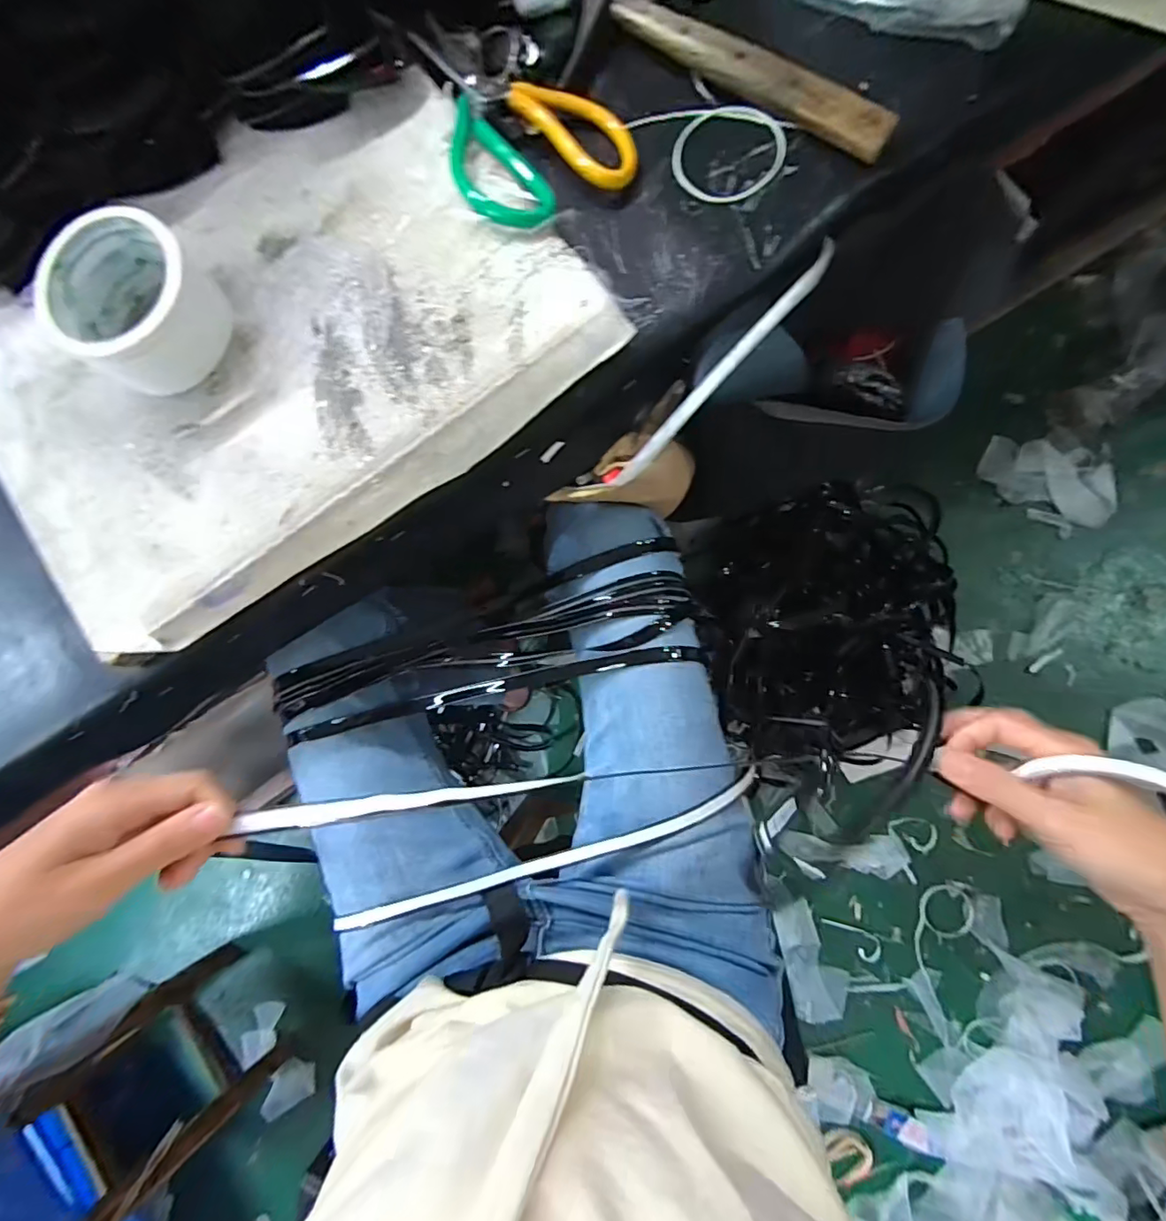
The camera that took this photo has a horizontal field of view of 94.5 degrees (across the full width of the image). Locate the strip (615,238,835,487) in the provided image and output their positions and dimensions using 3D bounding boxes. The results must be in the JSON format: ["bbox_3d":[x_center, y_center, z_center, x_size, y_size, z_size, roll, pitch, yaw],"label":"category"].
[{"bbox_3d":[0.100,-0.168,0.366,0.018,0.026,0.213,43,89,9],"label":"strip"}]

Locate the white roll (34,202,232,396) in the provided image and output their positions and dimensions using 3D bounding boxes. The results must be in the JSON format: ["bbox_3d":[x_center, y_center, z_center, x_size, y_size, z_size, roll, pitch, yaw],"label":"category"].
[{"bbox_3d":[-0.277,-0.190,0.337,0.082,0.061,0.086,-1,83,6],"label":"white roll"}]

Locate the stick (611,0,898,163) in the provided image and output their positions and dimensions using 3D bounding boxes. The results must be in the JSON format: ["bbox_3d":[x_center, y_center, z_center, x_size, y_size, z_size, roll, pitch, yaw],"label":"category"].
[{"bbox_3d":[0.108,-0.356,0.357,0.209,0.013,0.023,36,88,9],"label":"stick"}]

